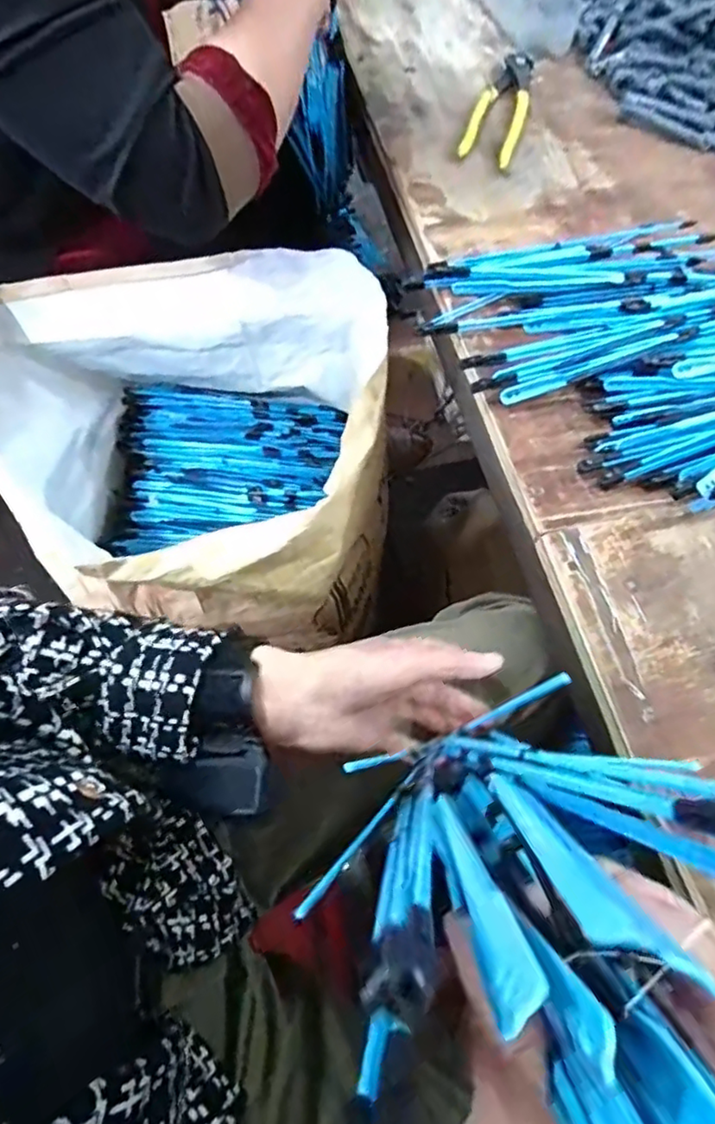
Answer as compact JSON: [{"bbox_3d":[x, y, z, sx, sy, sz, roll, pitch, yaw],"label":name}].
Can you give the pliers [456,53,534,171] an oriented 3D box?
[{"bbox_3d":[0.144,-0.454,0.612,0.050,0.009,0.170,18,67,4],"label":"pliers"}]

